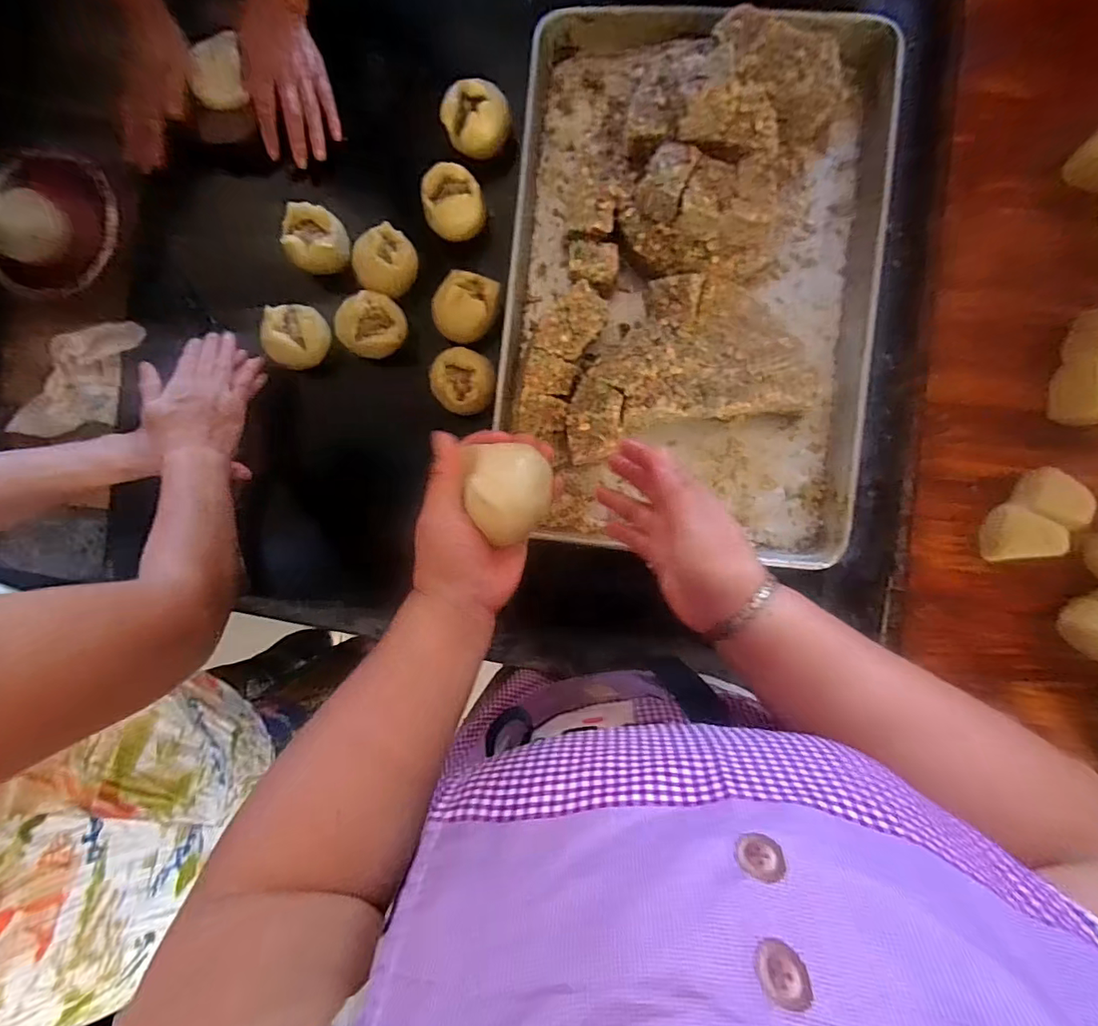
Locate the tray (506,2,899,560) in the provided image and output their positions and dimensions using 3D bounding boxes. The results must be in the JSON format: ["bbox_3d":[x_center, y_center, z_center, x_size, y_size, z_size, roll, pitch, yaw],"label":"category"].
[{"bbox_3d":[0.155,-0.258,0.554,0.401,0.138,0.599,6,93,4],"label":"tray"}]

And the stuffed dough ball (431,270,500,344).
[{"bbox_3d":[-0.095,-0.244,0.598,0.065,0.044,0.081,38,90,6],"label":"stuffed dough ball"}]

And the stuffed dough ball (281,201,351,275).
[{"bbox_3d":[-0.278,-0.327,0.606,0.071,0.047,0.068,-3,86,4],"label":"stuffed dough ball"}]

